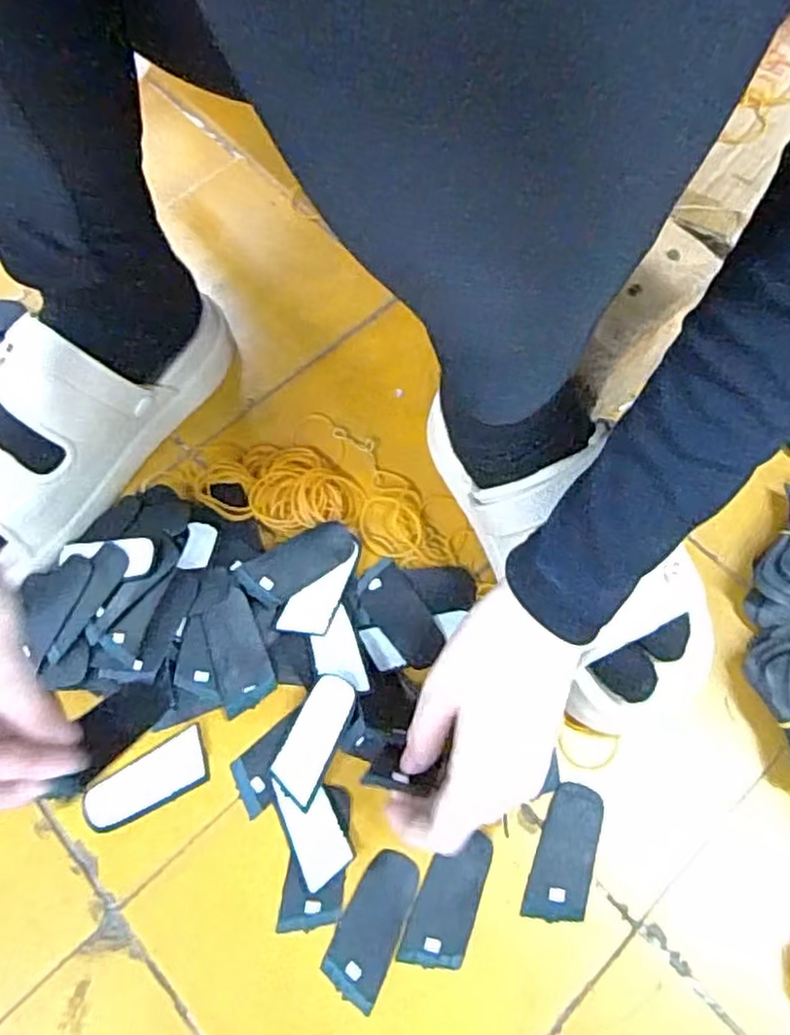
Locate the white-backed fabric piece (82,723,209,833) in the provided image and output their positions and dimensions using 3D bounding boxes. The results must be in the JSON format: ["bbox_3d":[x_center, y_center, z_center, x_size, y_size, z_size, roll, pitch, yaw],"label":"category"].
[{"bbox_3d":[-0.143,0.153,0.420,0.072,0.004,0.031,-28,83,-19],"label":"white-backed fabric piece"}]

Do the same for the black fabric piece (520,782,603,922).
[{"bbox_3d":[0.096,0.188,0.407,0.033,0.004,0.072,16,68,7],"label":"black fabric piece"}]

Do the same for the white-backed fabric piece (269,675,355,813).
[{"bbox_3d":[-0.049,0.127,0.422,0.029,0.004,0.074,23,88,16],"label":"white-backed fabric piece"}]

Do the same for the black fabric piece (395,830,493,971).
[{"bbox_3d":[0.029,0.210,0.398,0.034,0.004,0.069,19,68,8],"label":"black fabric piece"}]

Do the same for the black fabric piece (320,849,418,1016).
[{"bbox_3d":[-0.013,0.220,0.393,0.032,0.004,0.073,21,69,9],"label":"black fabric piece"}]

